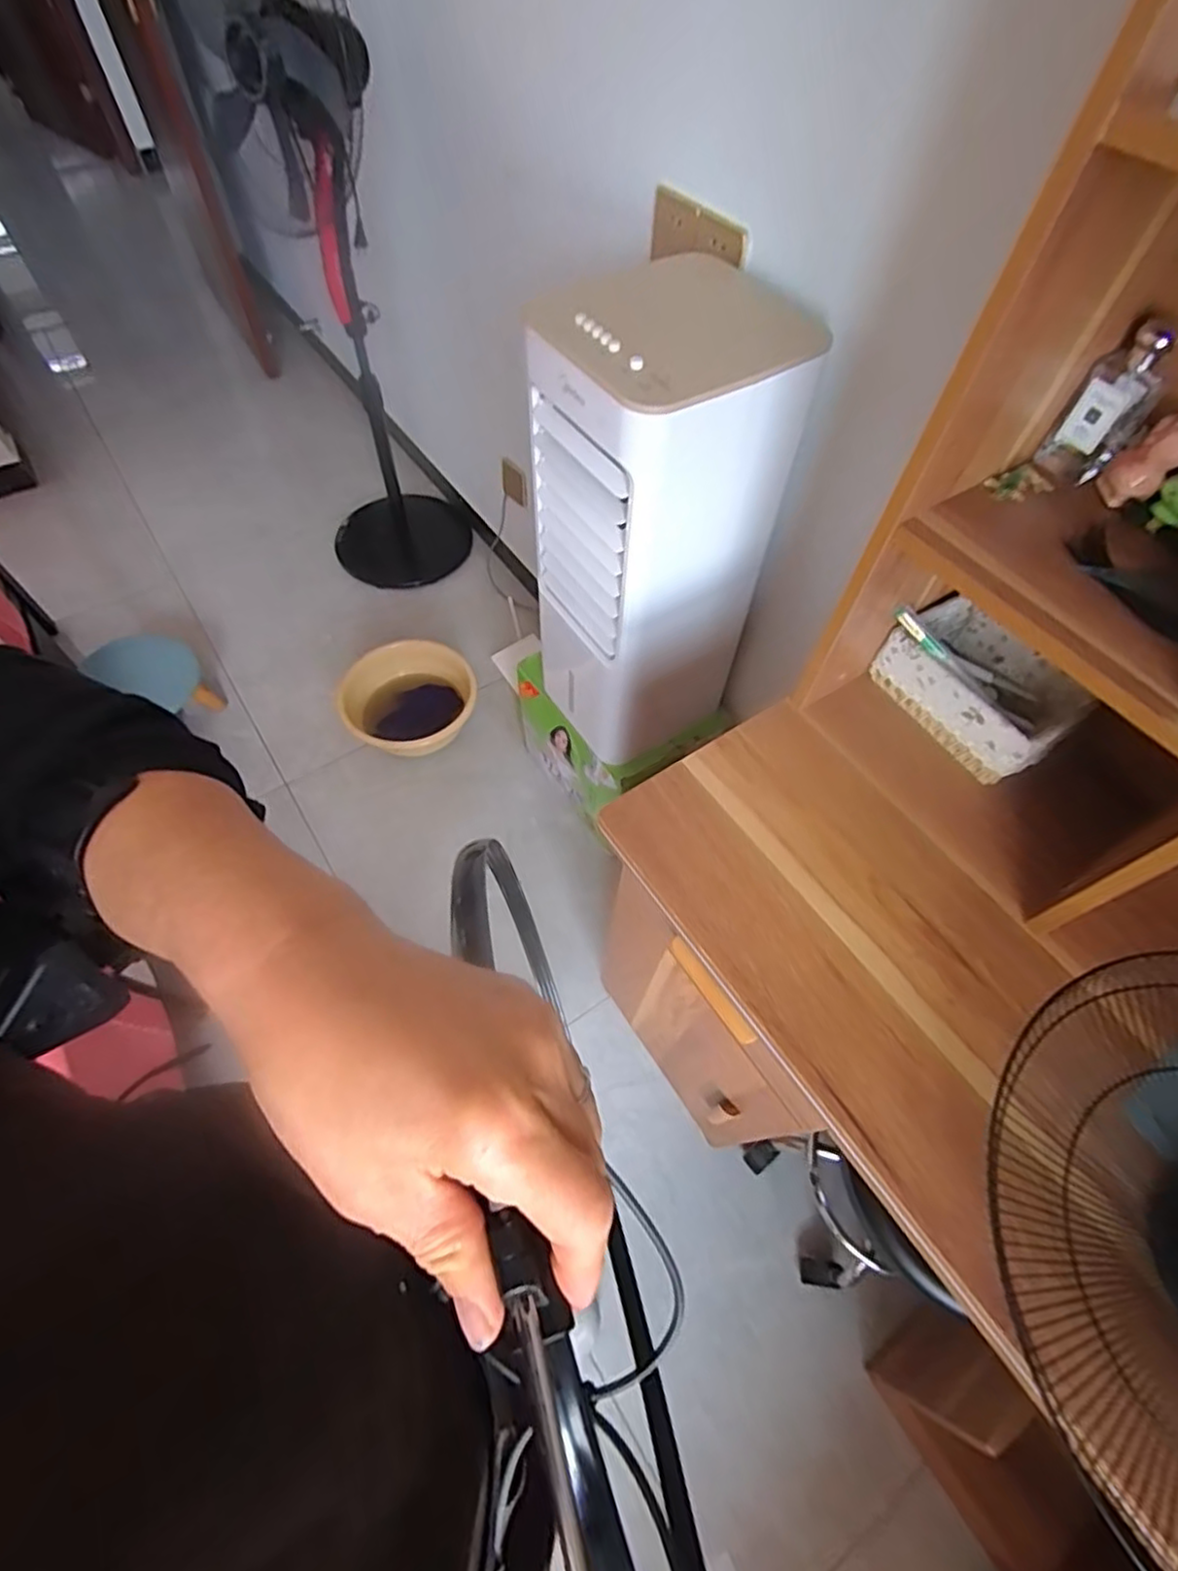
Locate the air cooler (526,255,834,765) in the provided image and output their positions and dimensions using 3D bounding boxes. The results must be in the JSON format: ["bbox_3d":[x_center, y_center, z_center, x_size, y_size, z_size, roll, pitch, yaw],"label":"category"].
[{"bbox_3d":[0.092,-0.326,1.027,0.278,0.691,0.253,-26,64,-16],"label":"air cooler"}]

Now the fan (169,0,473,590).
[{"bbox_3d":[-0.518,-1.024,1.440,0.363,1.141,0.407,-13,61,-9],"label":"fan"}]

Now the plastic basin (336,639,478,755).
[{"bbox_3d":[-0.406,-0.201,1.571,0.289,0.119,0.266,1,59,-2],"label":"plastic basin"}]

